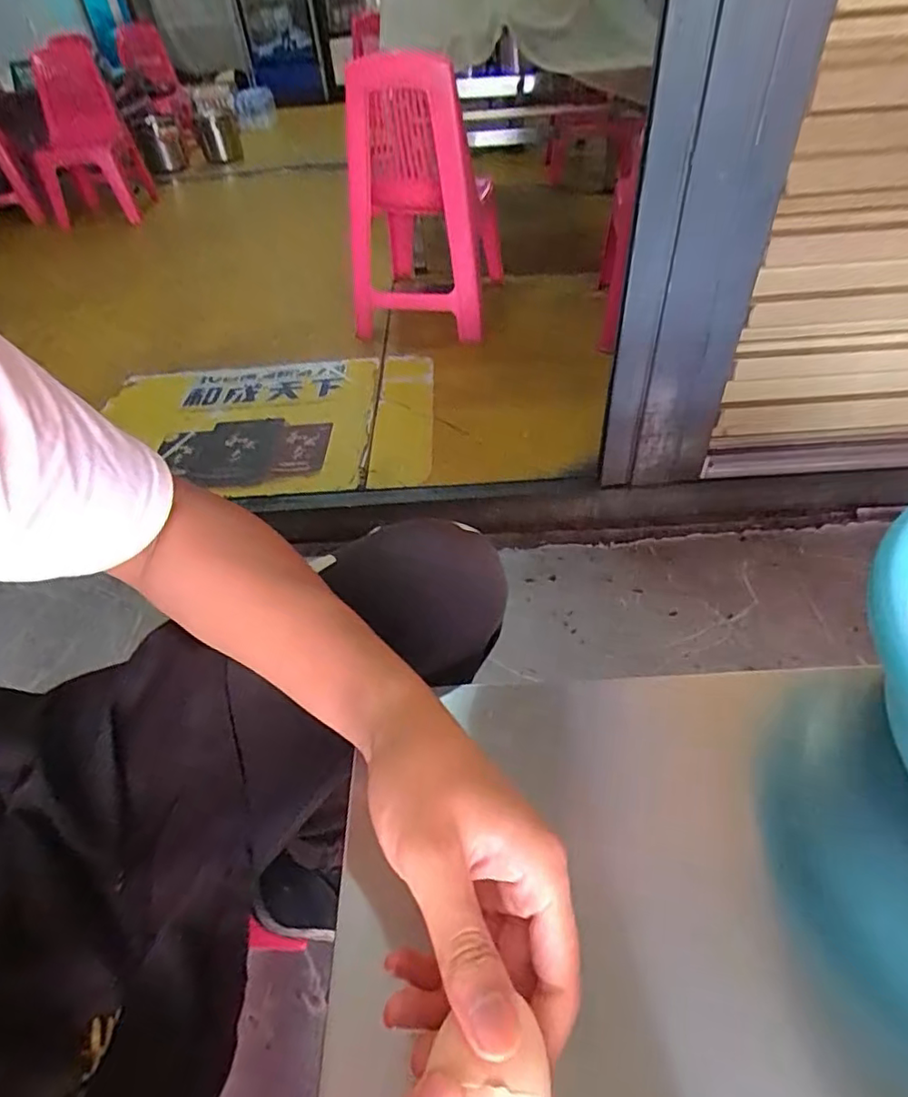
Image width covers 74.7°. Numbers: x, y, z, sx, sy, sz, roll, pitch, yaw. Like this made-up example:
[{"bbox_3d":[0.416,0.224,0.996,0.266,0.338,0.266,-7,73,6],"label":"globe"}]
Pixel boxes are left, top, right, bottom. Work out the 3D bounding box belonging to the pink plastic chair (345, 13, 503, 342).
[{"bbox_3d":[-0.089,-1.020,1.712,0.359,0.611,0.540,4,45,10],"label":"pink plastic chair"}]

